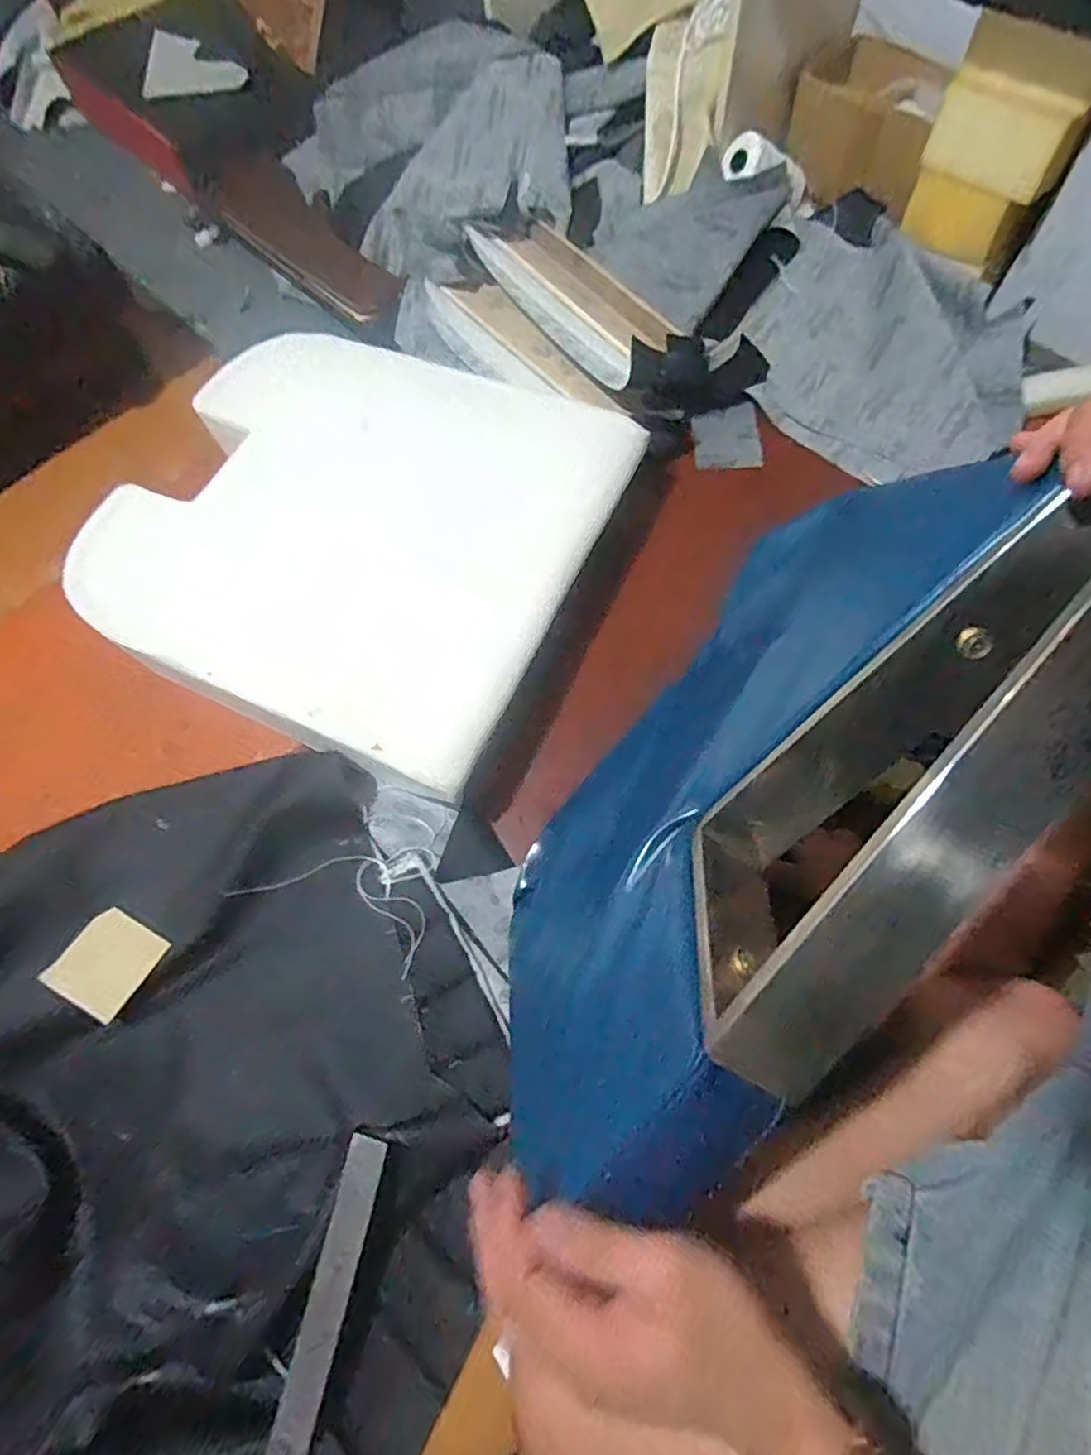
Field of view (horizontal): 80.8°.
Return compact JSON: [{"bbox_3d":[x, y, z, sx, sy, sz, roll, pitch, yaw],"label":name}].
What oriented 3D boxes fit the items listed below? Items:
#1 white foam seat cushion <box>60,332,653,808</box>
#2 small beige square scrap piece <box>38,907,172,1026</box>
[{"bbox_3d":[-0.227,-0.234,0.756,0.535,0.094,0.491,23,71,12],"label":"white foam seat cushion"},{"bbox_3d":[-0.422,0.226,0.617,0.076,0.006,0.083,34,63,-3],"label":"small beige square scrap piece"}]

